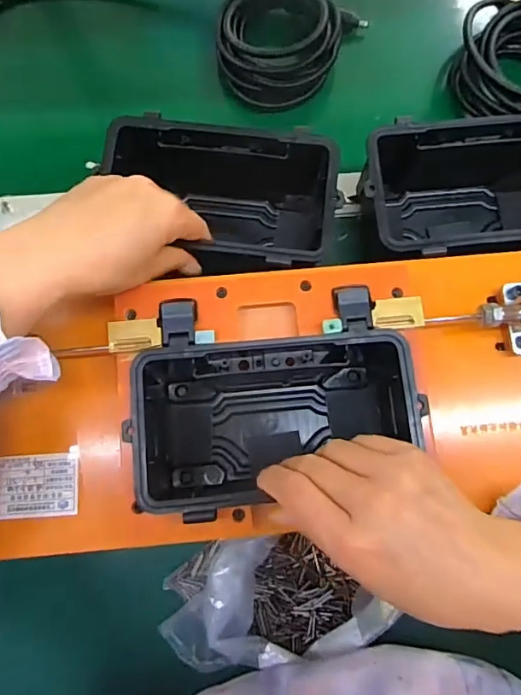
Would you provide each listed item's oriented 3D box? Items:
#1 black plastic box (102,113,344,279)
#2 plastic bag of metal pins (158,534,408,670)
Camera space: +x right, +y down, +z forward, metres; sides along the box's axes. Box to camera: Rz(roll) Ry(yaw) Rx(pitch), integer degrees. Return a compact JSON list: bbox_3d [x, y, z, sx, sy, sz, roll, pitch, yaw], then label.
[{"bbox_3d":[-0.031,-0.112,0.407,0.171,0.089,0.108,7,79,2],"label":"black plastic box"},{"bbox_3d":[0.005,0.184,0.366,0.158,0.046,0.094,-4,79,-1],"label":"plastic bag of metal pins"}]

